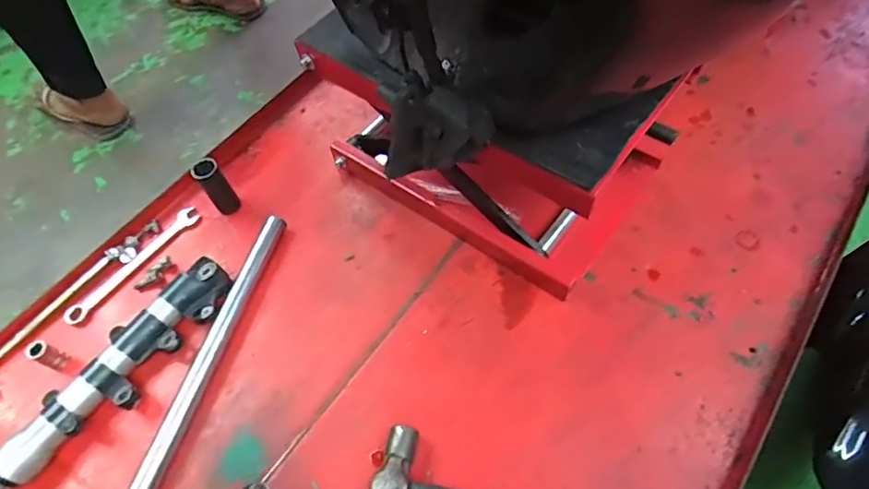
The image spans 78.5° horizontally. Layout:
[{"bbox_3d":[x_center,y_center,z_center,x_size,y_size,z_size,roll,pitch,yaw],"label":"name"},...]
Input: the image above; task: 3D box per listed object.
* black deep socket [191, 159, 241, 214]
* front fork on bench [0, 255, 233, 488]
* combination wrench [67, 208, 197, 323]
[{"bbox_3d":[-0.278,-0.074,0.682,0.030,0.077,0.036,-35,63,-16],"label":"black deep socket"},{"bbox_3d":[-0.377,0.187,0.550,0.075,0.042,0.434,29,65,20],"label":"front fork on bench"},{"bbox_3d":[-0.379,0.023,0.672,0.025,0.010,0.193,33,67,22],"label":"combination wrench"}]

